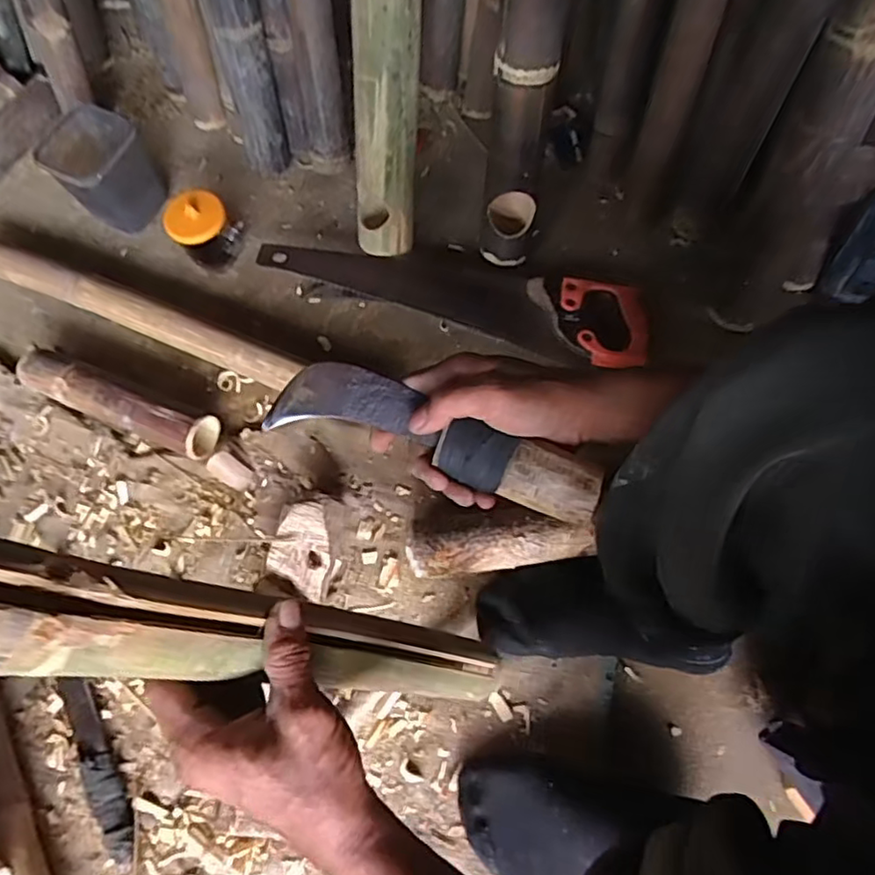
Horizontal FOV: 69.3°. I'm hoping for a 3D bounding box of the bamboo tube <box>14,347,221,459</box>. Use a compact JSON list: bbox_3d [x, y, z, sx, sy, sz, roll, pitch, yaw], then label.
[{"bbox_3d":[-0.404,-0.046,0.792,0.272,0.054,0.058,20,71,12],"label":"bamboo tube"}]

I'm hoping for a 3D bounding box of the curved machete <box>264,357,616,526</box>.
[{"bbox_3d":[-0.004,-0.001,0.440,0.237,0.030,0.050,21,70,11],"label":"curved machete"}]

